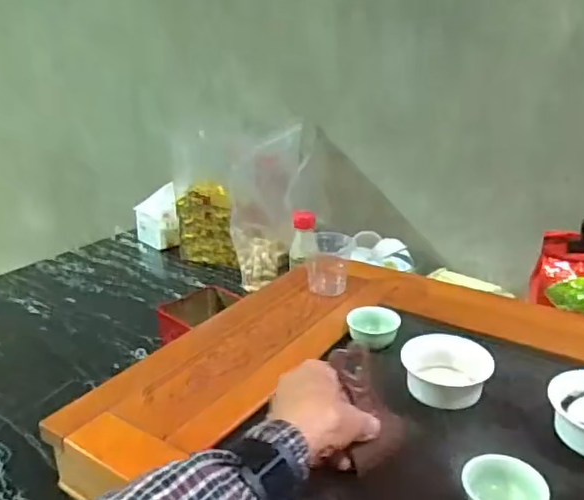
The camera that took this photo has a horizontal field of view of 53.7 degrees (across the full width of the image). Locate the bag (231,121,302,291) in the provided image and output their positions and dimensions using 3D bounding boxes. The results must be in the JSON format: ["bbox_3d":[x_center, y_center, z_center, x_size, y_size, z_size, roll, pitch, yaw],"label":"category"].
[{"bbox_3d":[-0.046,-0.076,0.951,0.097,0.274,0.060,6,-8,15],"label":"bag"}]

